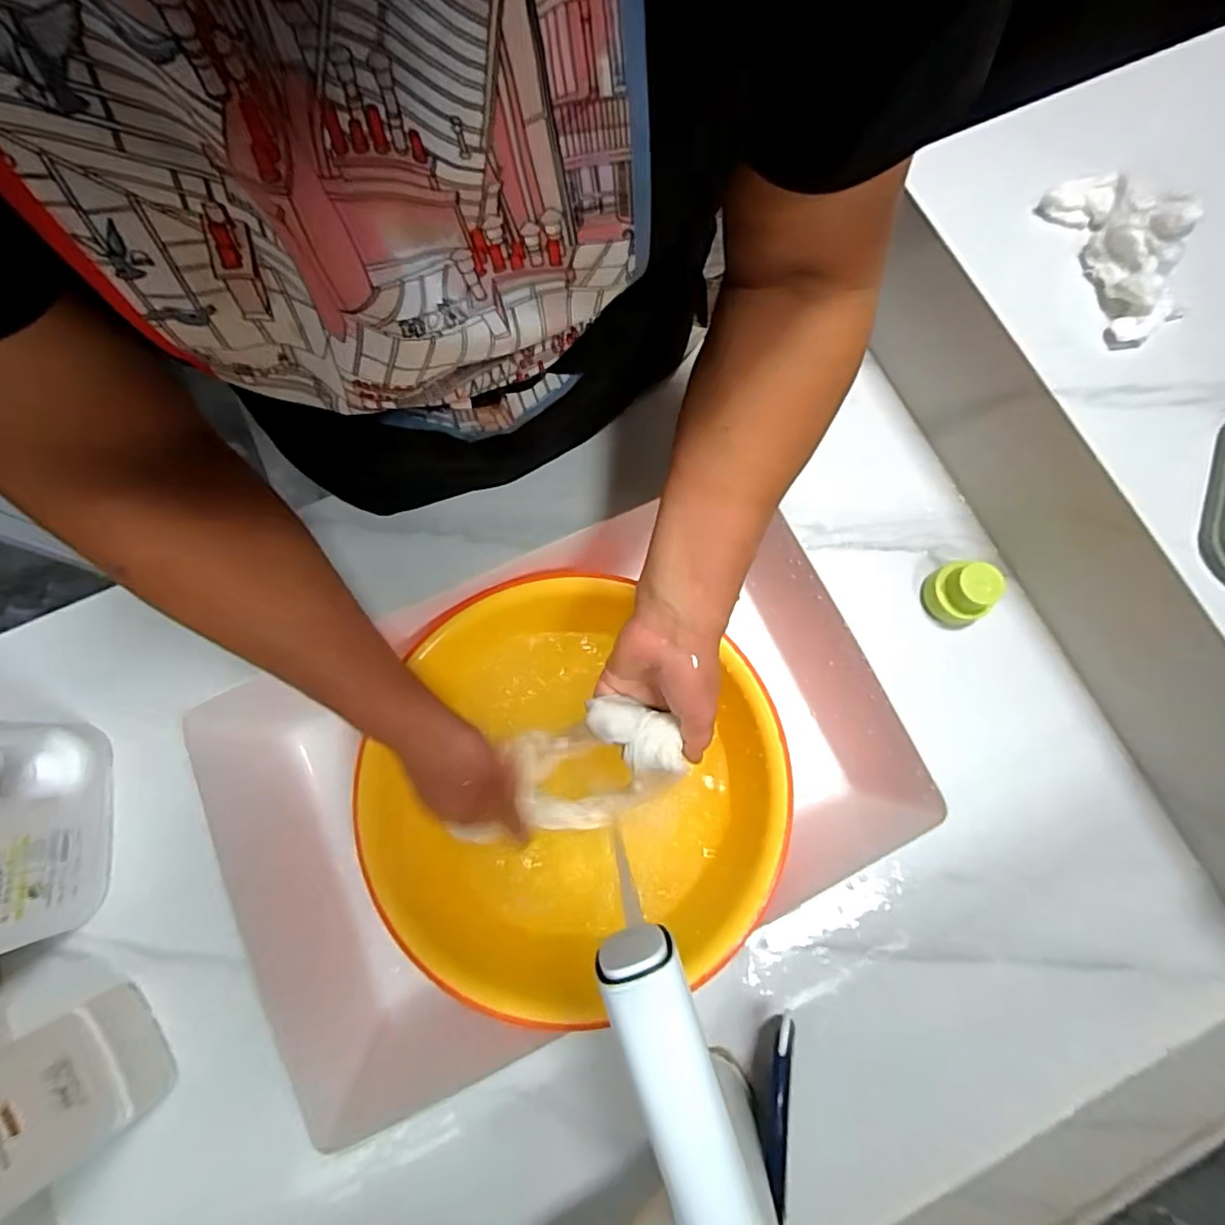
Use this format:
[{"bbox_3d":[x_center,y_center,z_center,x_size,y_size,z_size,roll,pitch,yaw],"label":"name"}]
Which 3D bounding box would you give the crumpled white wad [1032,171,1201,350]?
[{"bbox_3d":[0.330,-0.237,0.376,0.047,0.046,0.120,-15,77,-3],"label":"crumpled white wad"}]

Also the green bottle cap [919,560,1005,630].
[{"bbox_3d":[0.266,-0.016,0.447,0.044,0.045,0.049,-25,78,-5],"label":"green bottle cap"}]

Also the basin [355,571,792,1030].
[{"bbox_3d":[-0.035,0.137,0.480,0.312,0.101,0.290,0,77,0],"label":"basin"}]

